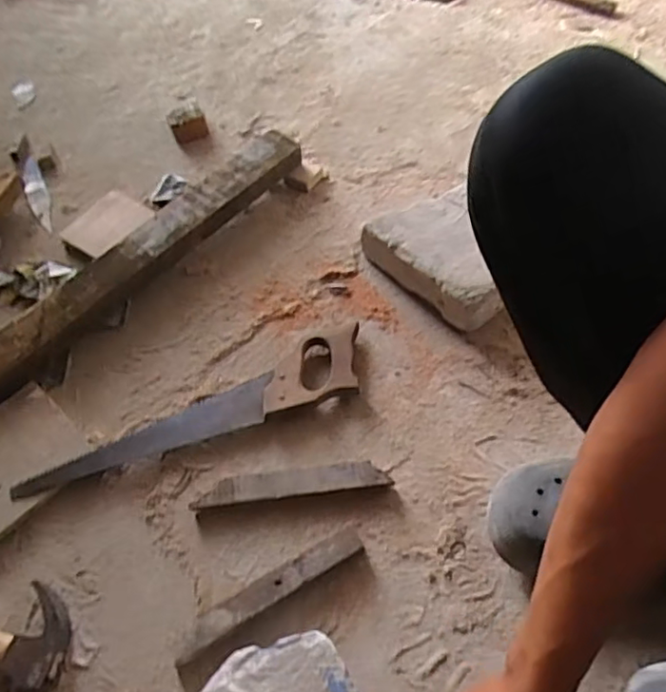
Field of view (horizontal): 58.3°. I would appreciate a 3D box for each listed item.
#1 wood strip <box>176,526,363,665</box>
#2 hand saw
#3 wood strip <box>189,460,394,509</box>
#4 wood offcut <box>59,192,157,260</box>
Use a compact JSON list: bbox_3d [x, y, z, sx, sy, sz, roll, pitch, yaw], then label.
[{"bbox_3d":[-0.060,0.241,0.592,0.195,0.023,0.031,-28,59,-13],"label":"wood strip"},{"bbox_3d":[-0.151,0.089,0.694,0.417,0.026,0.081,-25,59,-11],"label":"hand saw"},{"bbox_3d":[-0.046,0.150,0.650,0.207,0.024,0.029,-7,57,0],"label":"wood strip"},{"bbox_3d":[-0.336,-0.184,0.888,0.116,0.011,0.073,-42,85,-18],"label":"wood offcut"}]

